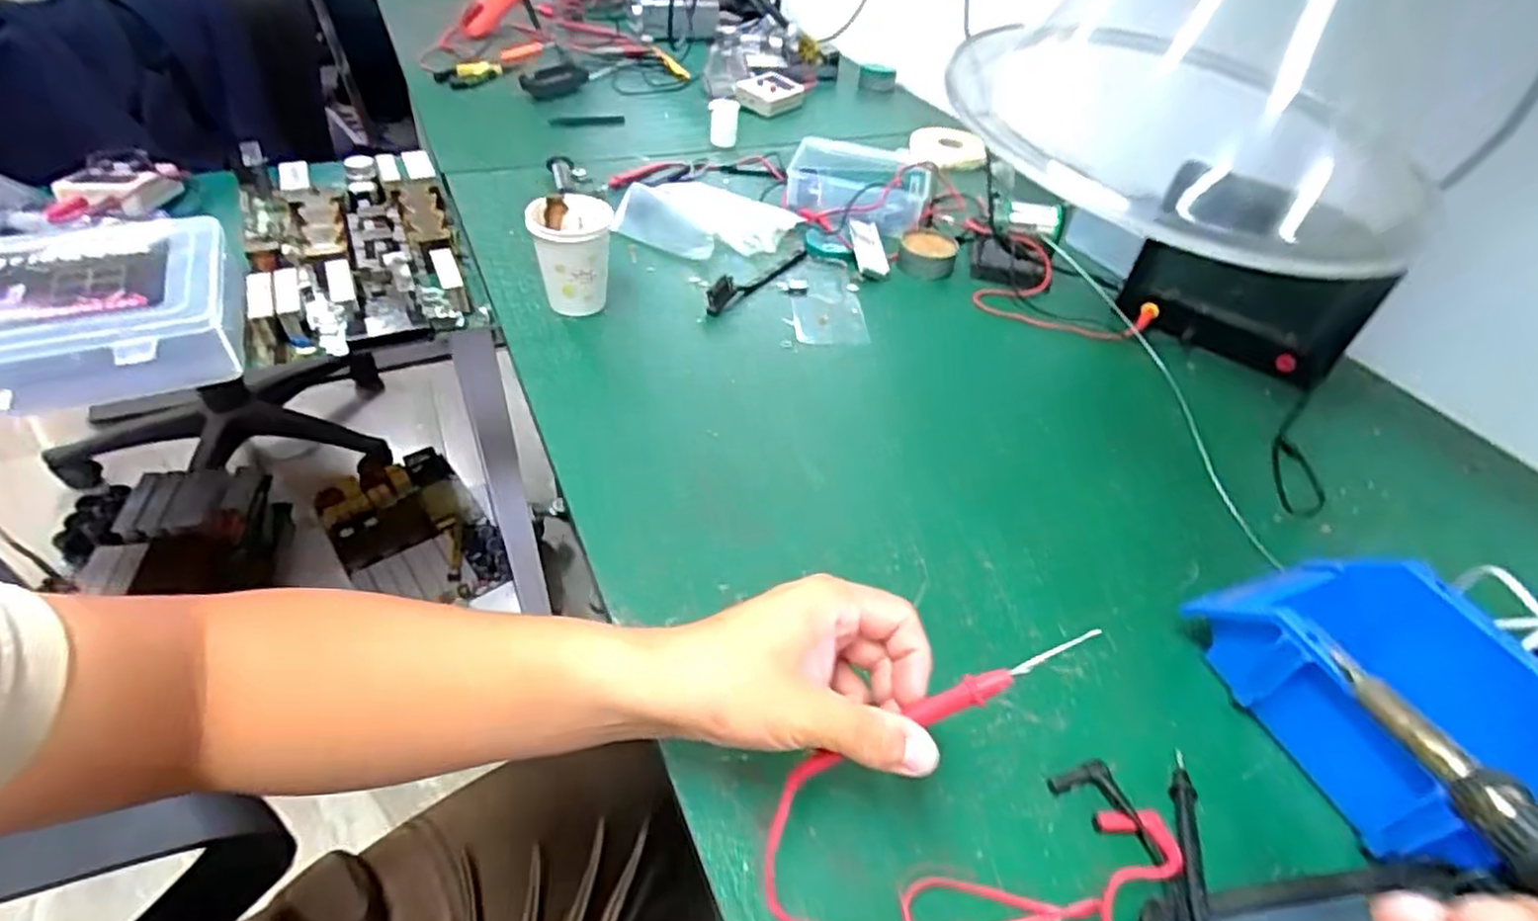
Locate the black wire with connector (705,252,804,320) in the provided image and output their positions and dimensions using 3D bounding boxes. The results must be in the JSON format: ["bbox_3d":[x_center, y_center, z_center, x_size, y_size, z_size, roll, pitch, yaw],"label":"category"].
[{"bbox_3d":[-0.010,-0.193,0.741,0.021,0.028,0.164,30,48,24],"label":"black wire with connector"}]

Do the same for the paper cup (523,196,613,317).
[{"bbox_3d":[-0.178,-0.185,0.661,0.066,0.093,0.072,3,43,-3],"label":"paper cup"}]

